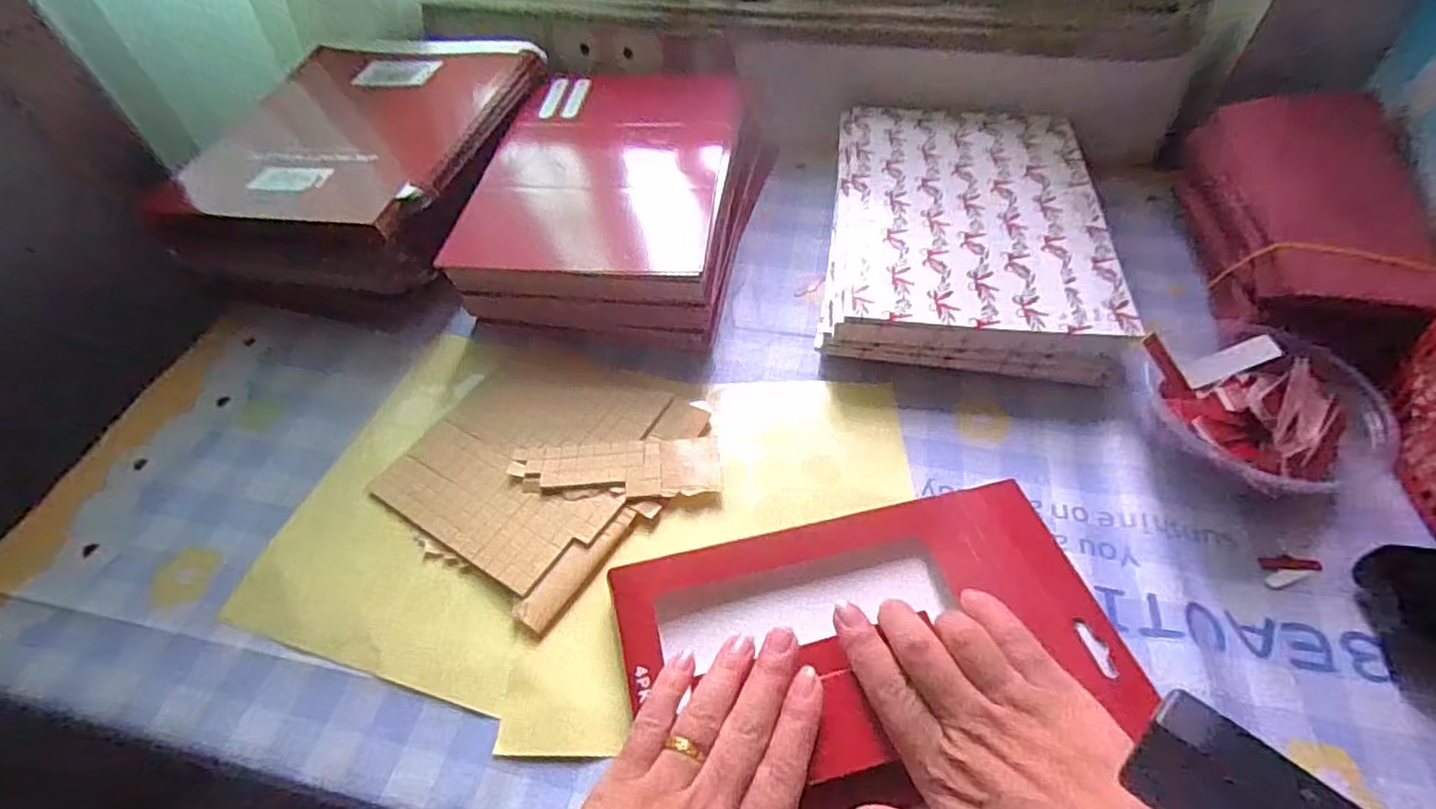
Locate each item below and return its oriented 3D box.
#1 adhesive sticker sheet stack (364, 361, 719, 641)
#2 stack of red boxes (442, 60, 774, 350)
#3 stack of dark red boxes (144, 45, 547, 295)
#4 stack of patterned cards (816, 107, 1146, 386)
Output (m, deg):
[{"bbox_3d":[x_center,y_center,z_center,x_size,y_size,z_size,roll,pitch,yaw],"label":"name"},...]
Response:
[{"bbox_3d":[-0.102,0.037,0.394,0.176,0.009,0.156,24,57,22],"label":"adhesive sticker sheet stack"},{"bbox_3d":[-0.074,-0.170,0.517,0.194,0.072,0.300,9,53,11],"label":"stack of red boxes"},{"bbox_3d":[-0.296,-0.216,0.553,0.261,0.090,0.267,9,53,11],"label":"stack of dark red boxes"},{"bbox_3d":[0.178,-0.130,0.483,0.184,0.049,0.257,4,52,8],"label":"stack of patterned cards"}]

